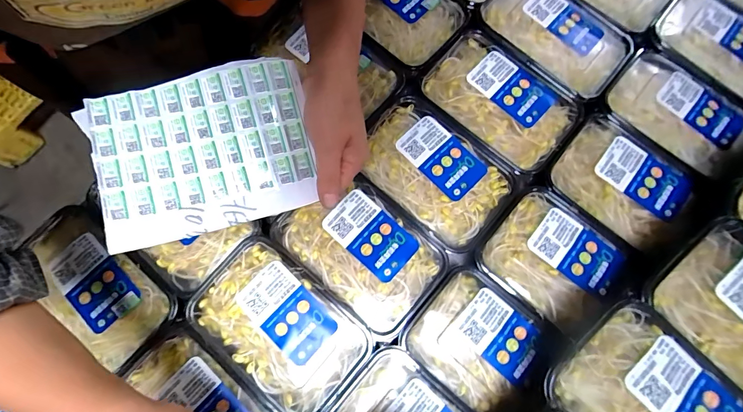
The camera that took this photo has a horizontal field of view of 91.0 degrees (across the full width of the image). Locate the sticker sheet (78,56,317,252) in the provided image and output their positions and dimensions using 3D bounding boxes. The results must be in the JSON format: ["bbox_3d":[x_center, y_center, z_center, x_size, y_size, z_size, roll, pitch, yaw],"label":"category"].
[{"bbox_3d":[-0.147,-0.048,0.326,0.180,0.017,0.136,-16,91,-10],"label":"sticker sheet"}]

